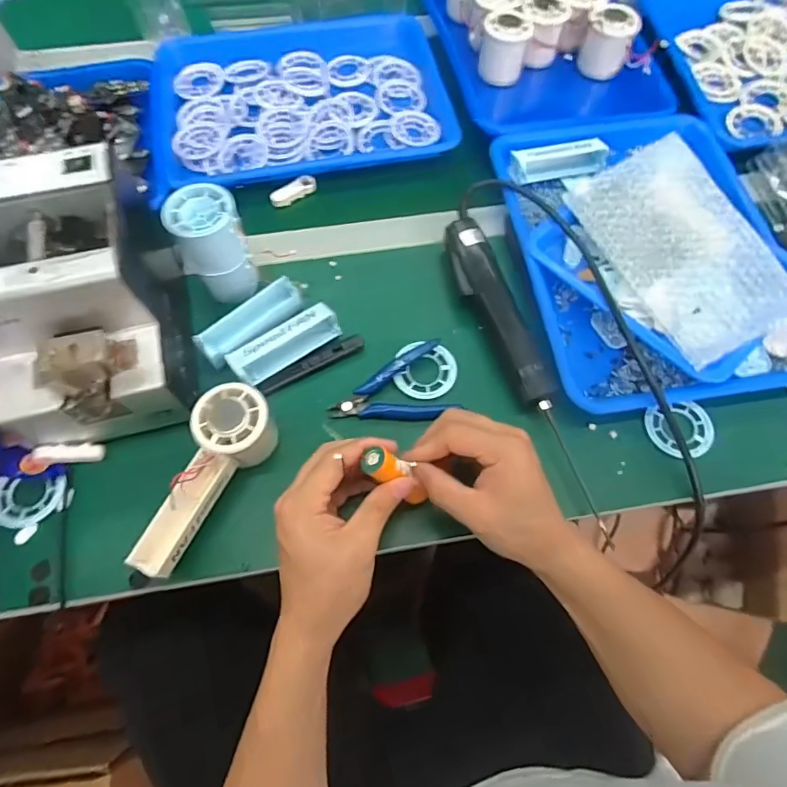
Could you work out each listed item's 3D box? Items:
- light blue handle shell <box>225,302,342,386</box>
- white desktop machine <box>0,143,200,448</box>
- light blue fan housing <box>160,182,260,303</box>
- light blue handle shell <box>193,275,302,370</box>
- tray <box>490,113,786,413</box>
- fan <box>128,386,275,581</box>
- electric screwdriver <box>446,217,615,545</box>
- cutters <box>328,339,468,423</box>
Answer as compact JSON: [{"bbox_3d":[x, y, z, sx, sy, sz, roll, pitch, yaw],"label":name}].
[{"bbox_3d":[-0.098,-0.045,0.455,0.103,0.025,0.034,-33,71,-14],"label":"light blue handle shell"},{"bbox_3d":[-0.253,-0.068,0.396,0.130,0.147,0.171,-12,68,-6],"label":"white desktop machine"},{"bbox_3d":[-0.162,-0.133,0.451,0.056,0.097,0.054,-20,69,-9],"label":"light blue fan housing"},{"bbox_3d":[-0.133,-0.067,0.464,0.027,0.032,0.104,41,72,15],"label":"light blue handle shell"},{"bbox_3d":[0.256,-0.160,0.488,0.256,0.061,0.346,-7,67,-4],"label":"tray"},{"bbox_3d":[-0.154,0.066,0.393,0.053,0.057,0.146,31,70,12],"label":"fan"},{"bbox_3d":[0.116,-0.033,0.450,0.048,0.030,0.319,-17,68,-7],"label":"electric screwdriver"},{"bbox_3d":[-0.001,-0.001,0.445,0.111,0.014,0.065,-19,68,-8],"label":"cutters"}]

